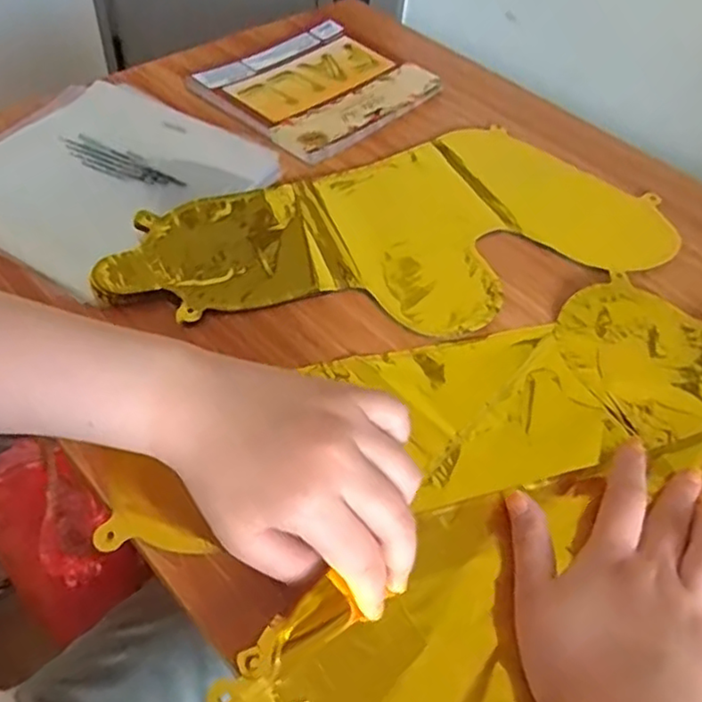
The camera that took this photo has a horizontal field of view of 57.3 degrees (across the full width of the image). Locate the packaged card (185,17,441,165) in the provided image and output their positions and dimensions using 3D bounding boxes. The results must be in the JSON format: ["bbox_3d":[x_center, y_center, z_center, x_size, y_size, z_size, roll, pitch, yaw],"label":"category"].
[{"bbox_3d":[-0.034,-0.256,0.614,0.166,0.007,0.185,38,58,23],"label":"packaged card"}]

